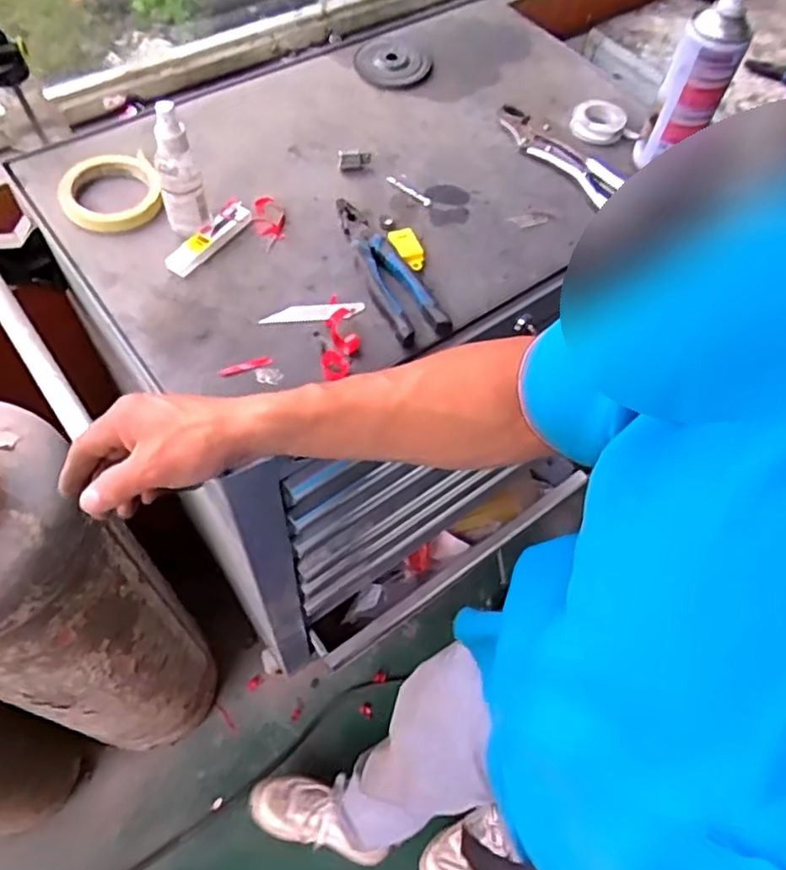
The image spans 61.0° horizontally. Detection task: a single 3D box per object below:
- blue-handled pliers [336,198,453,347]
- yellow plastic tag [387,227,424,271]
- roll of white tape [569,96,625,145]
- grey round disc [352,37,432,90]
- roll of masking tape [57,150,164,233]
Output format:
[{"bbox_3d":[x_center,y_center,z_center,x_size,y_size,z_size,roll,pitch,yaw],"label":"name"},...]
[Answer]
[{"bbox_3d":[-0.015,-0.170,0.665,0.053,0.016,0.196,-24,63,-18],"label":"blue-handled pliers"},{"bbox_3d":[0.016,-0.191,0.683,0.027,0.009,0.051,-23,68,-11],"label":"yellow plastic tag"},{"bbox_3d":[0.245,-0.378,0.802,0.058,0.020,0.063,2,58,-3],"label":"roll of white tape"},{"bbox_3d":[-0.001,-0.483,0.859,0.095,0.012,0.114,1,58,-4],"label":"grey round disc"},{"bbox_3d":[-0.293,-0.254,0.693,0.100,0.024,0.100,2,58,-3],"label":"roll of masking tape"}]

